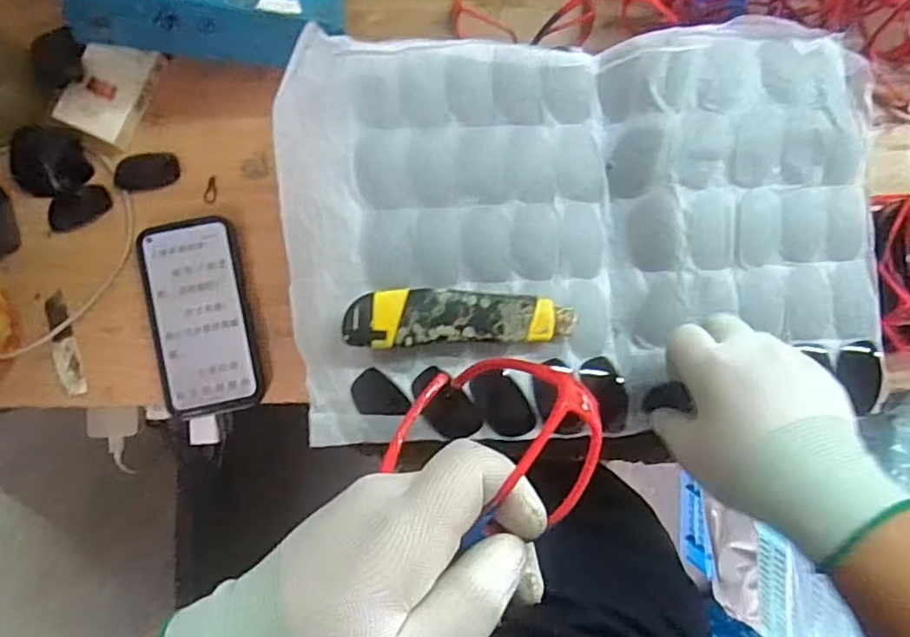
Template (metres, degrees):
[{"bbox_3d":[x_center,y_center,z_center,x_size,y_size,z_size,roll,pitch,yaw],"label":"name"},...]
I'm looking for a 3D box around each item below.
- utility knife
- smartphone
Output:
[{"bbox_3d":[0.005,-0.001,0.418,0.154,0.024,0.038,-2,87,-3],"label":"utility knife"},{"bbox_3d":[-0.215,-0.003,0.517,0.076,0.014,0.164,-12,88,-4],"label":"smartphone"}]

